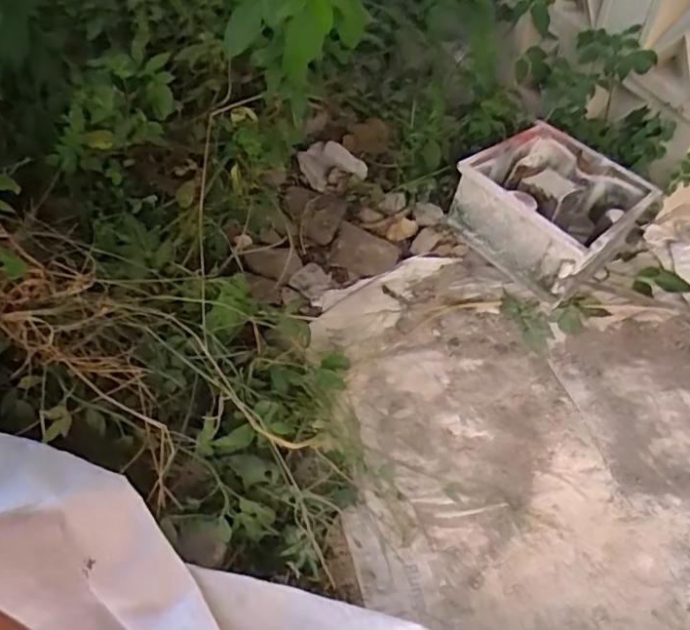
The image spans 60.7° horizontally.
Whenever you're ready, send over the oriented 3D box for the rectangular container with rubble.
[{"bbox_3d":[0.329,-0.169,0.934,0.237,0.135,0.231,-27,51,-32],"label":"rectangular container with rubble"}]

